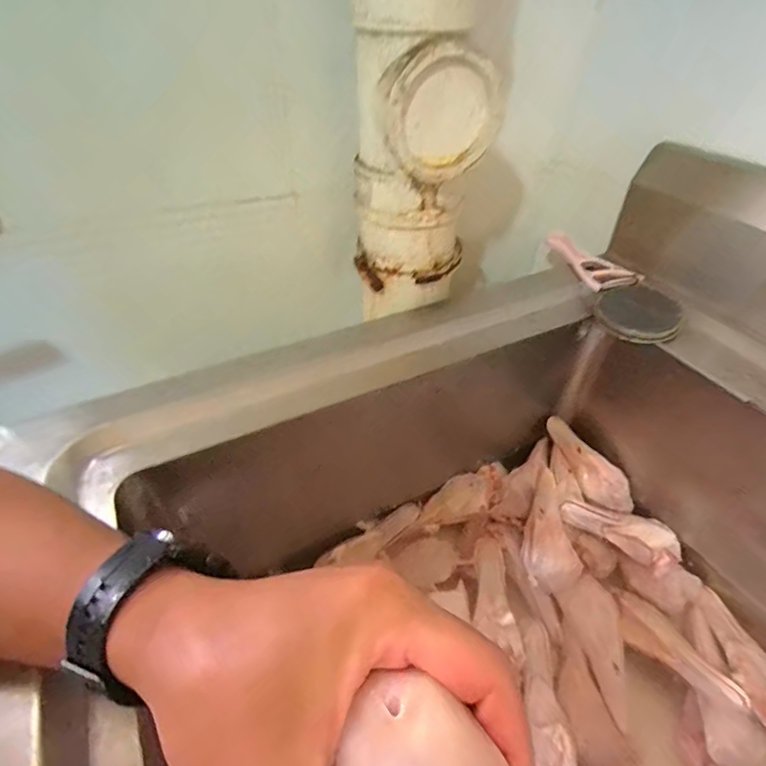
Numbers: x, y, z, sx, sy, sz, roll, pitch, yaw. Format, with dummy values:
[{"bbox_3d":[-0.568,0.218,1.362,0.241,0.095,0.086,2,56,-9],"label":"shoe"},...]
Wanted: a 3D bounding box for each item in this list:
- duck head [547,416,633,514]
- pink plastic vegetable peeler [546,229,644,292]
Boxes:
[{"bbox_3d":[0.249,0.099,0.562,0.037,0.031,0.133,-26,67,-26],"label":"duck head"},{"bbox_3d":[0.245,-0.145,0.552,0.057,0.022,0.128,-11,43,-13],"label":"pink plastic vegetable peeler"}]

